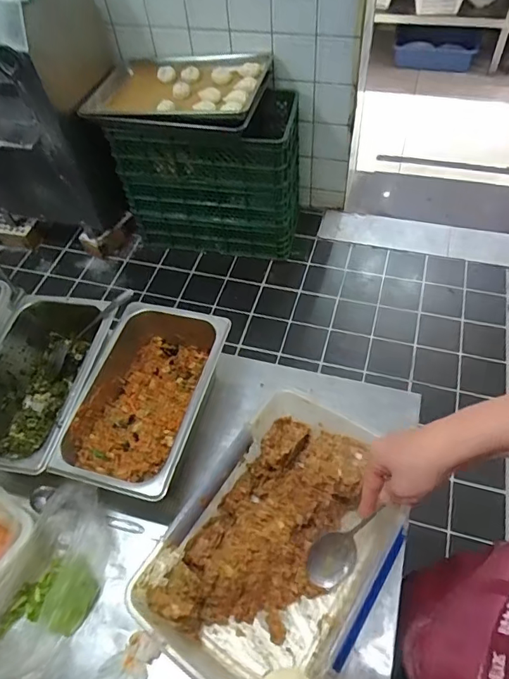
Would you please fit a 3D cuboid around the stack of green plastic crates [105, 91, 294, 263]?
[{"bbox_3d":[-0.149,-0.607,1.744,0.610,0.553,0.316,7,56,10],"label":"stack of green plastic crates"}]

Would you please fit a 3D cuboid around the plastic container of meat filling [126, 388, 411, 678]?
[{"bbox_3d":[0.032,0.229,0.540,0.202,0.094,0.304,28,62,22],"label":"plastic container of meat filling"}]

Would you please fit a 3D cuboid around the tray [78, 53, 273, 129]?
[{"bbox_3d":[-0.265,-0.815,1.560,0.579,0.087,0.383,7,59,17],"label":"tray"}]

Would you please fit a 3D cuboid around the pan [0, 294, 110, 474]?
[{"bbox_3d":[-0.299,0.067,0.670,0.163,0.088,0.258,10,57,12],"label":"pan"}]

